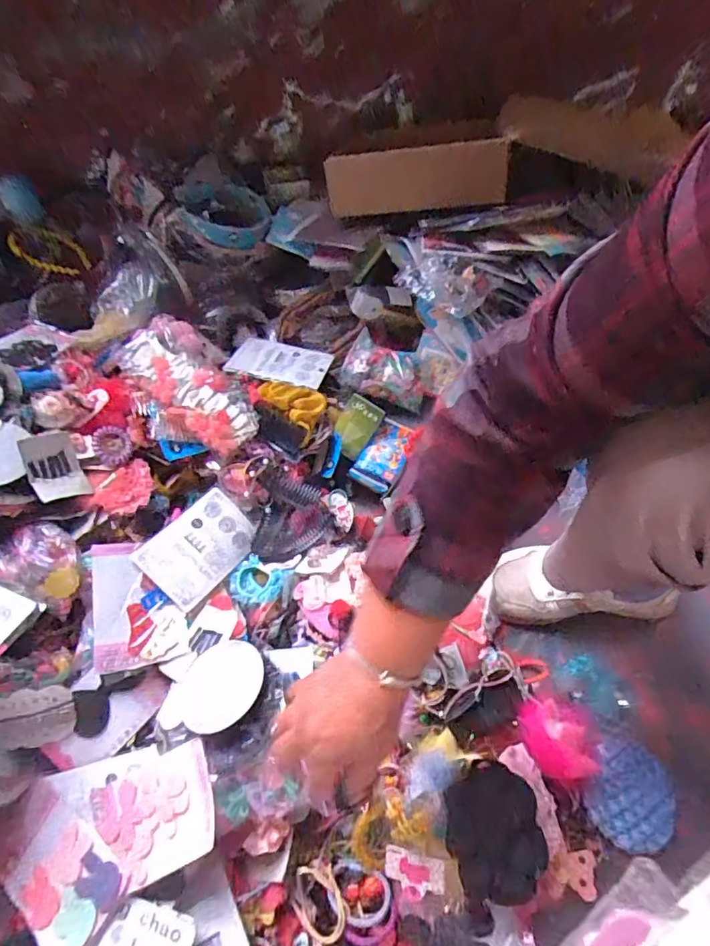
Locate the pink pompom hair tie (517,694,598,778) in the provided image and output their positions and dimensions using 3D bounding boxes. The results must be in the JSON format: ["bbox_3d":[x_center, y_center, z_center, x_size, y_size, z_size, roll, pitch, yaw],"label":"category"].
[{"bbox_3d":[0.209,0.265,0.526,0.078,0.049,0.079,-5,58,0],"label":"pink pompom hair tie"}]

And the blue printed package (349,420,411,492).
[{"bbox_3d":[0.044,-0.027,0.729,0.061,0.011,0.104,28,67,21],"label":"blue printed package"}]

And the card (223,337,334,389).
[{"bbox_3d":[-0.112,-0.164,0.768,0.143,0.007,0.095,14,46,10],"label":"card"}]

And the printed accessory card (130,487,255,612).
[{"bbox_3d":[-0.192,0.090,0.654,0.097,0.008,0.140,45,52,2],"label":"printed accessory card"}]

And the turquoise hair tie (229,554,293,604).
[{"bbox_3d":[-0.120,0.132,0.641,0.071,0.021,0.056,24,62,16],"label":"turquoise hair tie"}]

